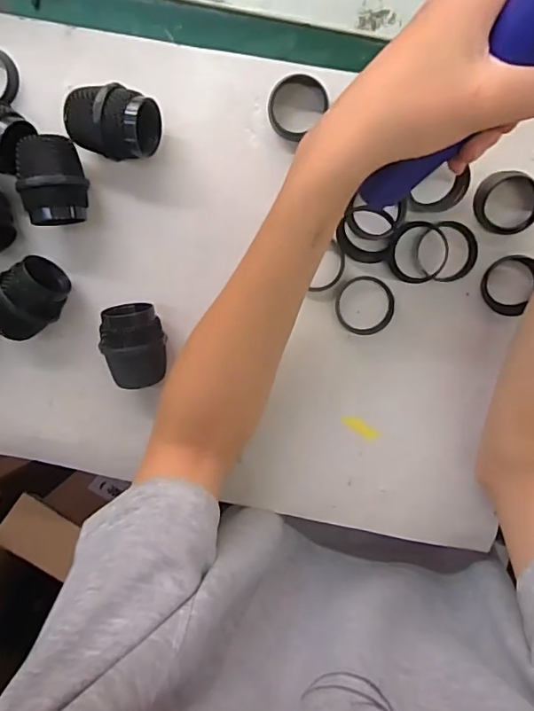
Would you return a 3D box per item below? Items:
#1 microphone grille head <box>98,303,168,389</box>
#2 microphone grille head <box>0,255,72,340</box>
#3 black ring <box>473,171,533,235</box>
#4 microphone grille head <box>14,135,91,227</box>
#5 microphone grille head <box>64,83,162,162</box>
[{"bbox_3d":[-0.099,-0.007,0.393,0.044,0.042,0.061,-2,98,4],"label":"microphone grille head"},{"bbox_3d":[-0.180,-0.041,0.392,0.060,0.045,0.044,-33,95,8],"label":"microphone grille head"},{"bbox_3d":[0.172,-0.109,0.372,0.044,0.012,0.043,1,99,4],"label":"black ring"},{"bbox_3d":[-0.150,-0.125,0.373,0.042,0.044,0.060,-6,98,5],"label":"microphone grille head"},{"bbox_3d":[-0.109,-0.164,0.366,0.060,0.046,0.046,21,99,1],"label":"microphone grille head"}]

